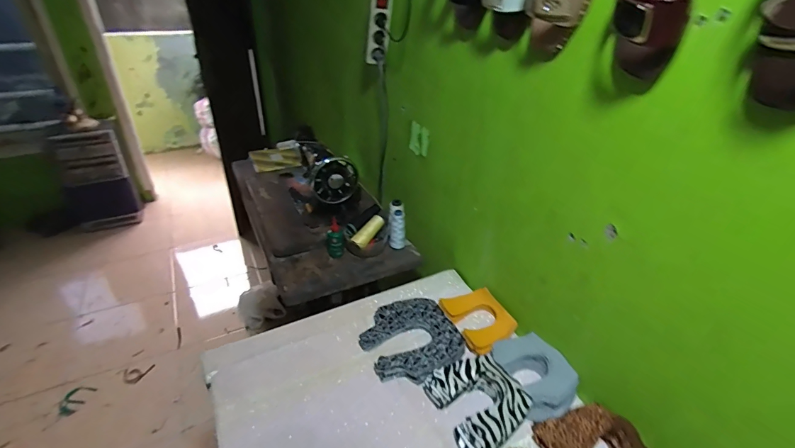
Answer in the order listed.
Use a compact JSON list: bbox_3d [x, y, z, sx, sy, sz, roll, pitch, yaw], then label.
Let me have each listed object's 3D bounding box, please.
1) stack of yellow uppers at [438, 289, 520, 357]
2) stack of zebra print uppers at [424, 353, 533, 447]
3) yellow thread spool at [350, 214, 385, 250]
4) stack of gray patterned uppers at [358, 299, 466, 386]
[{"bbox_3d":[0.178,0.205,0.881,0.122,0.032,0.164,-15,37,-26],"label":"stack of yellow uppers"},{"bbox_3d":[0.150,0.317,0.712,0.152,0.048,0.164,-15,36,-25],"label":"stack of zebra print uppers"},{"bbox_3d":[-0.080,0.019,1.107,0.034,0.037,0.111,27,62,33],"label":"yellow thread spool"},{"bbox_3d":[0.026,0.241,0.837,0.189,0.037,0.197,-16,37,-27],"label":"stack of gray patterned uppers"}]

